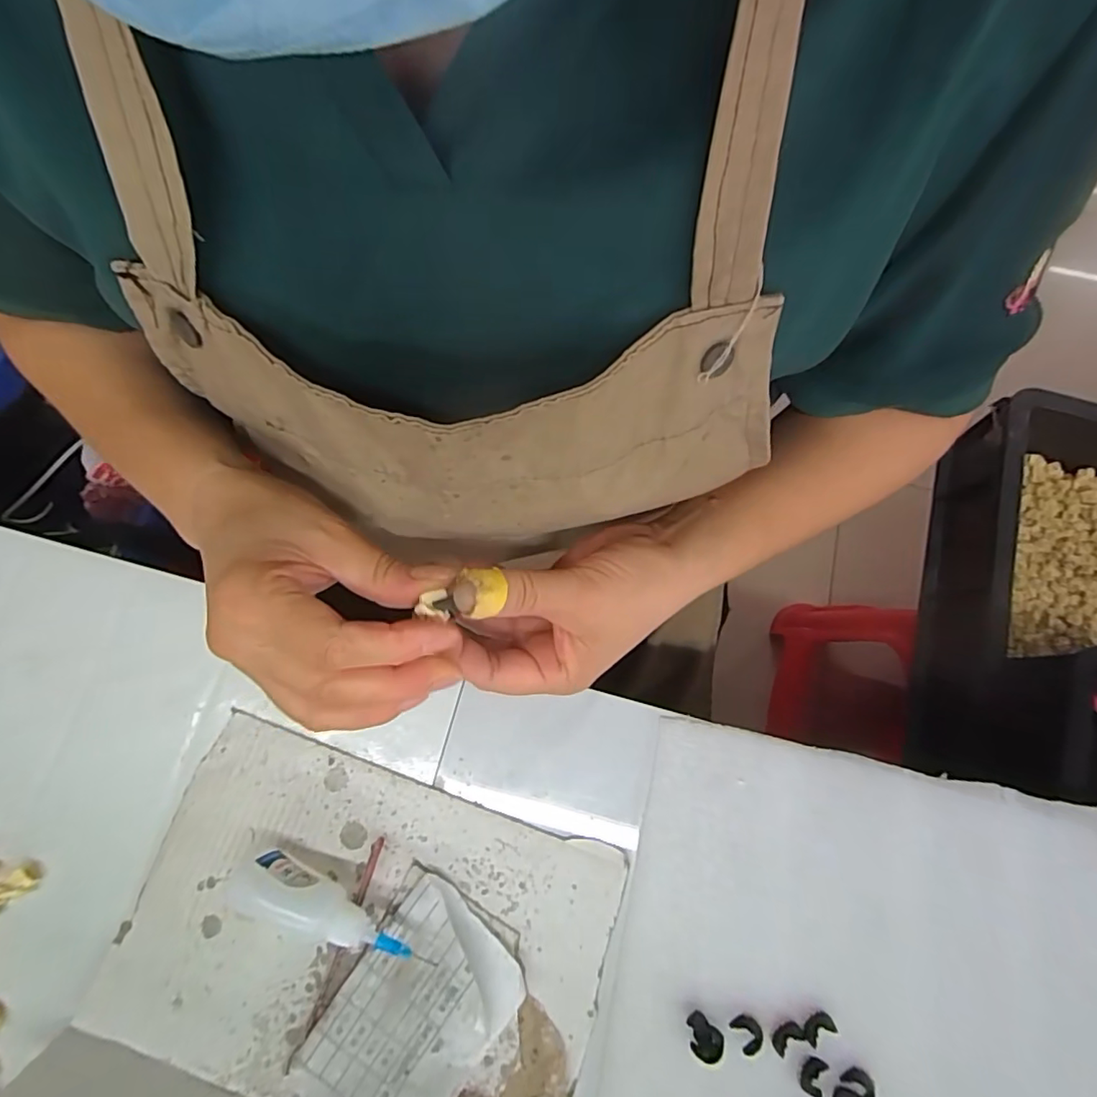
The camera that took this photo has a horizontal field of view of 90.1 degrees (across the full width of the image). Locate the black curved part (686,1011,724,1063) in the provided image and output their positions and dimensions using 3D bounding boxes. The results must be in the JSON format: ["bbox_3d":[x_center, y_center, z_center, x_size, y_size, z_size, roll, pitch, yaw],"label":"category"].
[{"bbox_3d":[0.075,0.238,0.266,0.018,0.009,0.014,41,79,8],"label":"black curved part"}]

